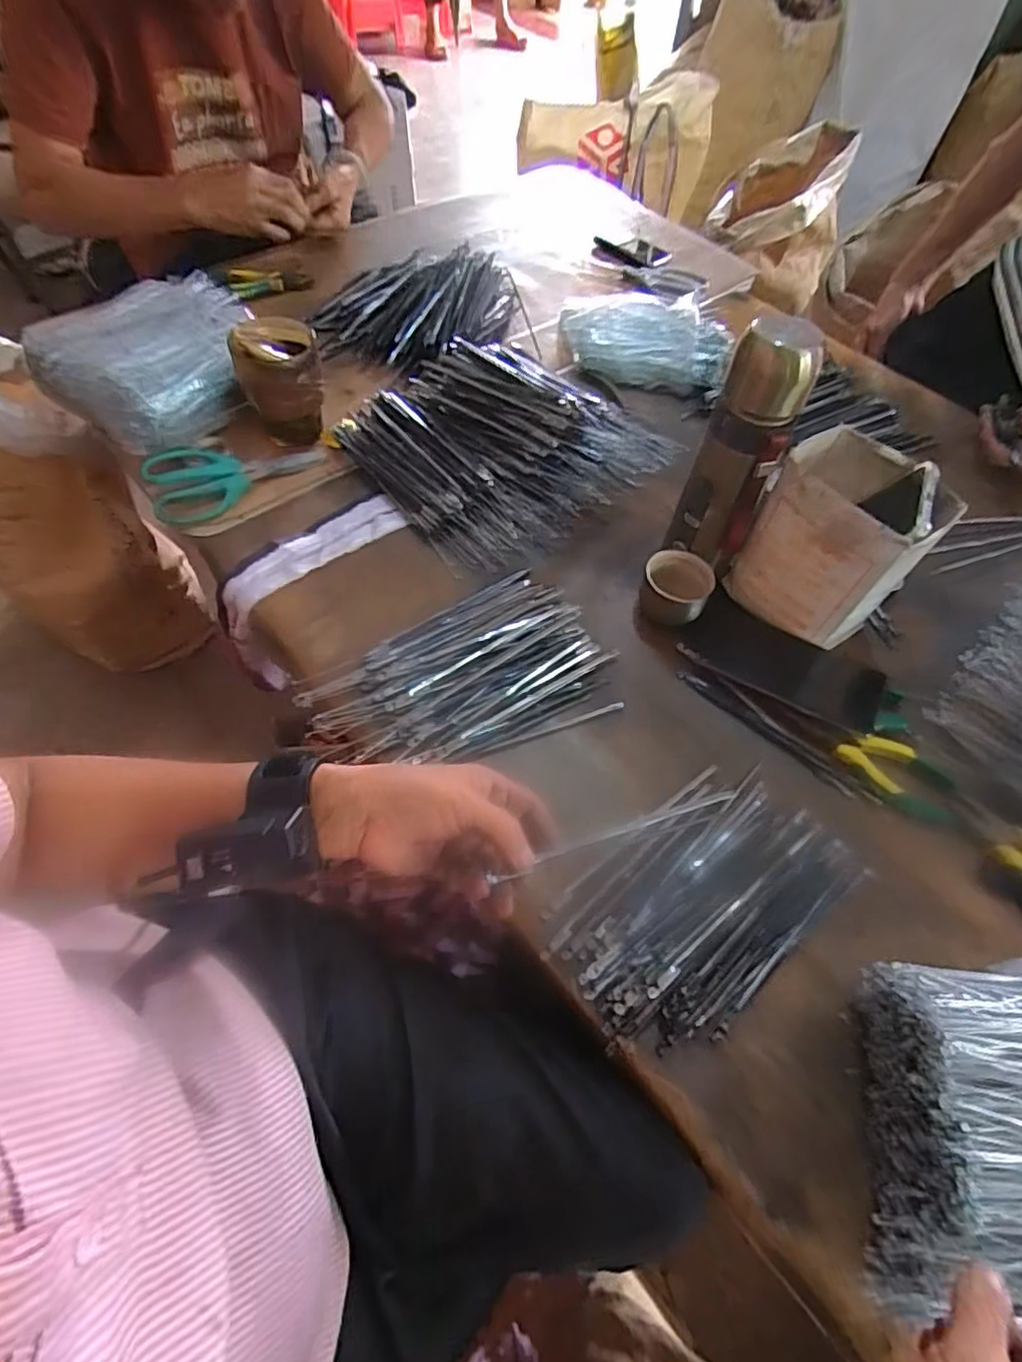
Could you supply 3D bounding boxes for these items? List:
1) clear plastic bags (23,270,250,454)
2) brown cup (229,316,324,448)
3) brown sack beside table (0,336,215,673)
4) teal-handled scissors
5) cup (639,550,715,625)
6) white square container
[{"bbox_3d":[-0.387,-0.354,0.695,0.205,0.069,0.222,40,64,19],"label":"clear plastic bags"},{"bbox_3d":[-0.246,-0.321,0.676,0.083,0.105,0.082,-12,60,-11],"label":"brown cup"},{"bbox_3d":[-0.775,-0.278,1.047,0.353,0.537,0.248,36,63,17],"label":"brown sack beside table"},{"bbox_3d":[-0.289,-0.218,0.665,0.178,0.012,0.088,-20,79,-20],"label":"teal-handled scissors"},{"bbox_3d":[0.155,-0.084,0.594,0.062,0.043,0.068,2,58,-3],"label":"cup"},{"bbox_3d":[0.279,-0.121,0.546,0.123,0.151,0.105,37,63,17],"label":"white square container"}]

